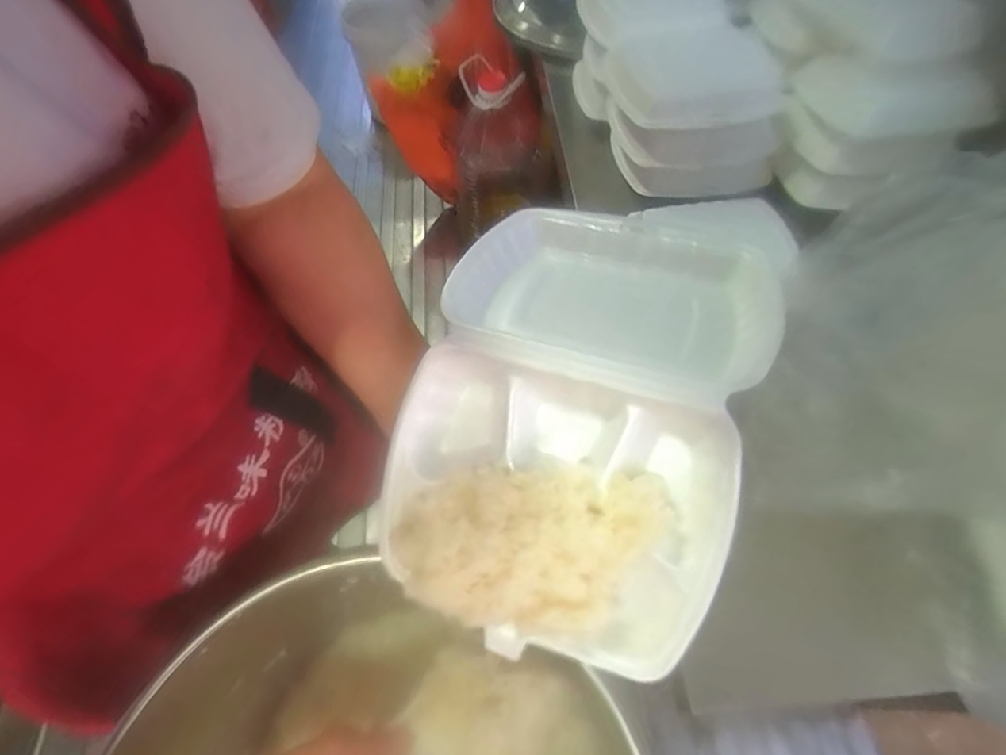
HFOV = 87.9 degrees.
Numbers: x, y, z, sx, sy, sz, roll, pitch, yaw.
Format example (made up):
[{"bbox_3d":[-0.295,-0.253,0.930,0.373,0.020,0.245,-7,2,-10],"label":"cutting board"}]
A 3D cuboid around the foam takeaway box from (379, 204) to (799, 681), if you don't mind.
[{"bbox_3d":[0.053,0.014,0.373,0.218,0.115,0.322,20,62,14],"label":"foam takeaway box"}]

